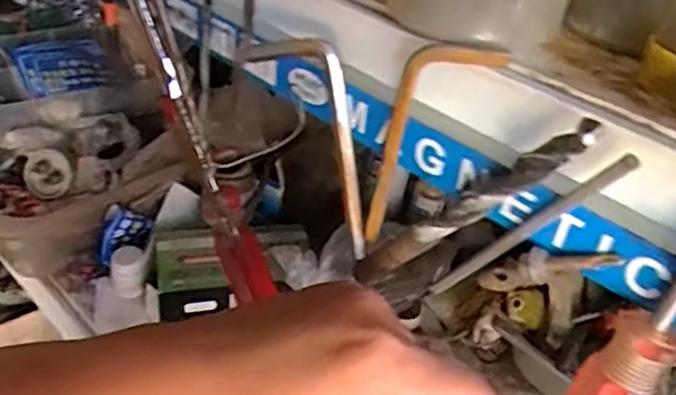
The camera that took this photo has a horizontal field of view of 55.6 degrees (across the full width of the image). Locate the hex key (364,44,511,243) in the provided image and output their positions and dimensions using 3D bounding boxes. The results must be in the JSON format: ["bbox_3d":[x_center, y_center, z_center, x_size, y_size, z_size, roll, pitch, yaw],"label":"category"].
[{"bbox_3d":[0.032,-0.015,0.225,0.037,0.081,0.005,7,36,1],"label":"hex key"}]

